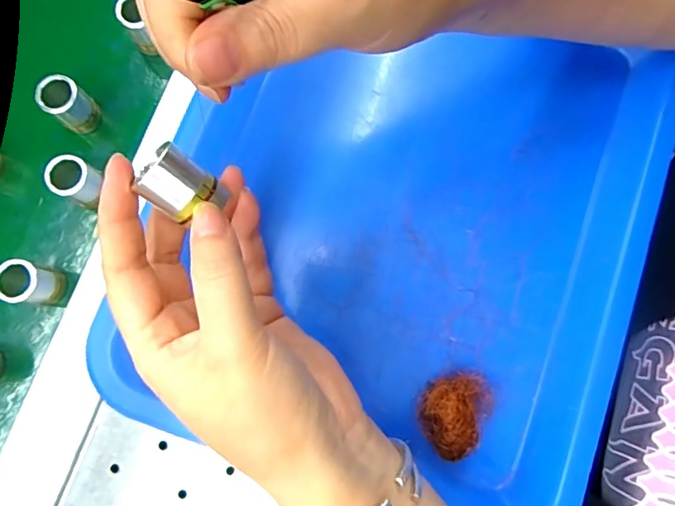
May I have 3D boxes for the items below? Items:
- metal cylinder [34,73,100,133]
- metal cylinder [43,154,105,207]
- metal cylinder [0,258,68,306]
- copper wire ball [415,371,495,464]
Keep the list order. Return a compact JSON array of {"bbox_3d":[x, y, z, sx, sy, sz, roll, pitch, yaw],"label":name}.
[{"bbox_3d":[-0.157,-0.087,0.284,0.018,0.035,0.022,35,82,6],"label":"metal cylinder"},{"bbox_3d":[-0.148,-0.041,0.278,0.021,0.033,0.022,0,80,0],"label":"metal cylinder"},{"bbox_3d":[-0.169,0.017,0.267,0.021,0.033,0.022,0,80,0],"label":"metal cylinder"},{"bbox_3d":[0.065,0.086,0.258,0.042,0.016,0.039,0,80,0],"label":"copper wire ball"}]

